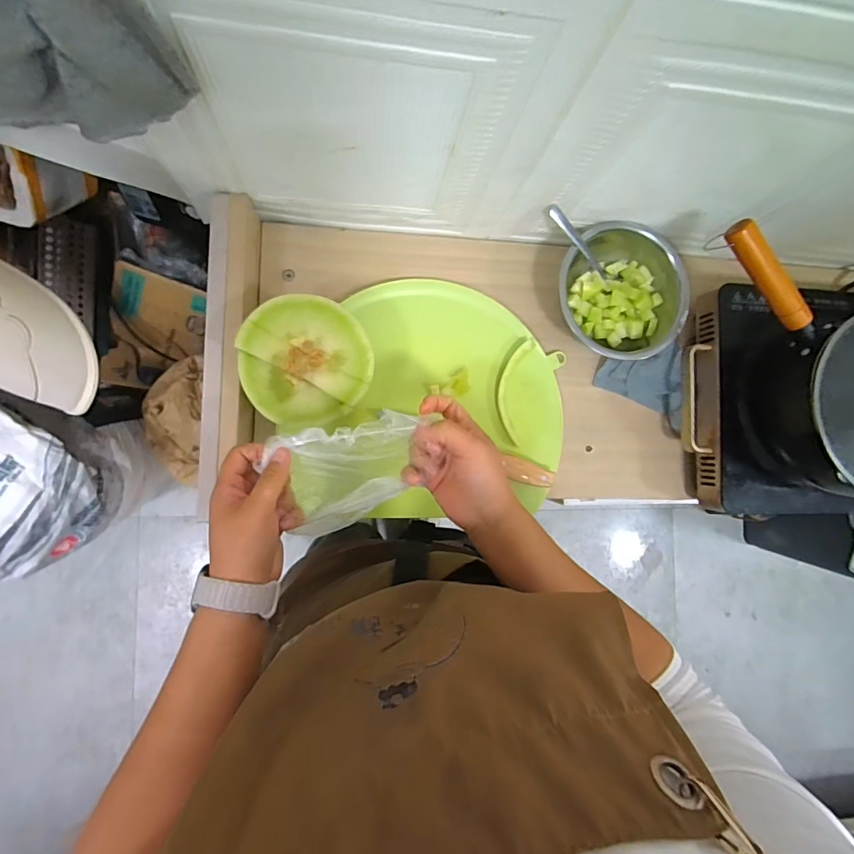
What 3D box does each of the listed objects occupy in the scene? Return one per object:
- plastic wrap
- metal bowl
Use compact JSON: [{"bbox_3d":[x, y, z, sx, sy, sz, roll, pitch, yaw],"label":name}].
[{"bbox_3d":[-0.064,0.039,0.412,0.138,0.026,0.091,-17,89,-9],"label":"plastic wrap"},{"bbox_3d":[0.235,-0.167,0.546,0.156,0.071,0.150,0,87,-8],"label":"metal bowl"}]

